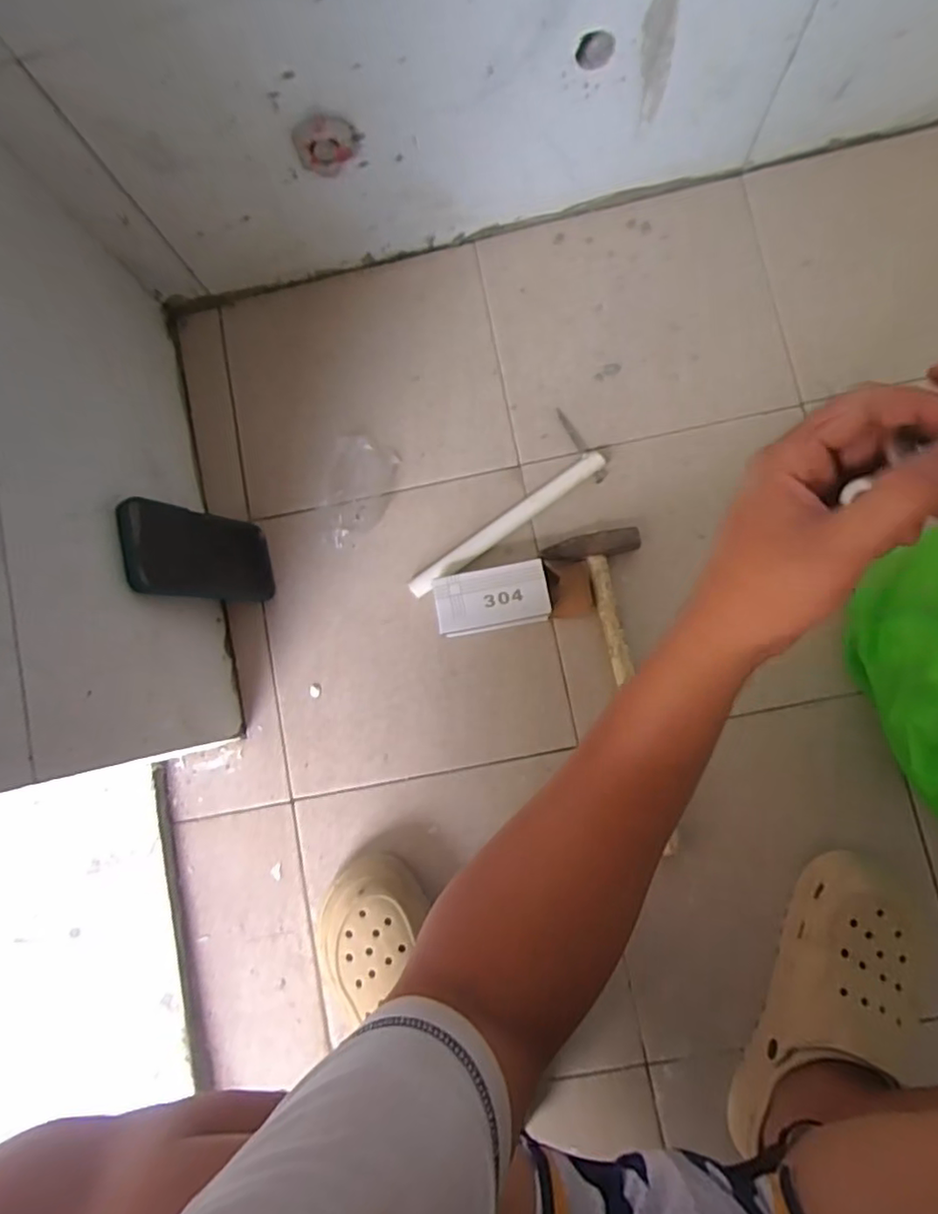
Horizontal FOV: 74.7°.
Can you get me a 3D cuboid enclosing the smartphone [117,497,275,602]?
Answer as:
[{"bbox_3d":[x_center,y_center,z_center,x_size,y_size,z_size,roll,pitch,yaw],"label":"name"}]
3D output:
[{"bbox_3d":[-0.252,-0.049,0.589,0.018,0.179,0.081,-4,87,17],"label":"smartphone"}]

